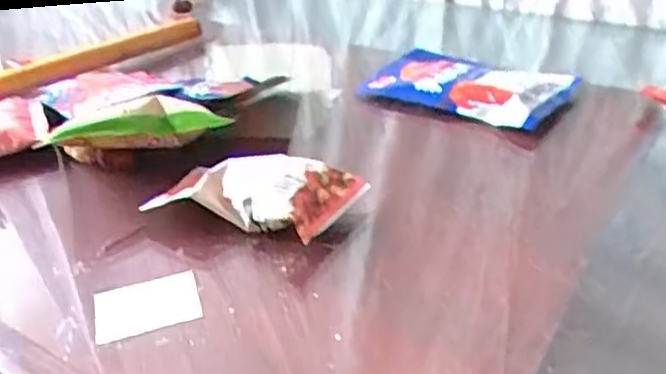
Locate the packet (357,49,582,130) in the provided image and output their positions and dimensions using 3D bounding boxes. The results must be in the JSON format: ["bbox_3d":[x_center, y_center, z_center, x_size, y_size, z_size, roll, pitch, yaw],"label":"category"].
[{"bbox_3d":[0.121,-0.101,0.582,0.183,0.033,0.131,20,40,33],"label":"packet"}]

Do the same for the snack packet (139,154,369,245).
[{"bbox_3d":[-0.051,-0.002,0.416,0.121,0.034,0.070,12,36,24],"label":"snack packet"}]

